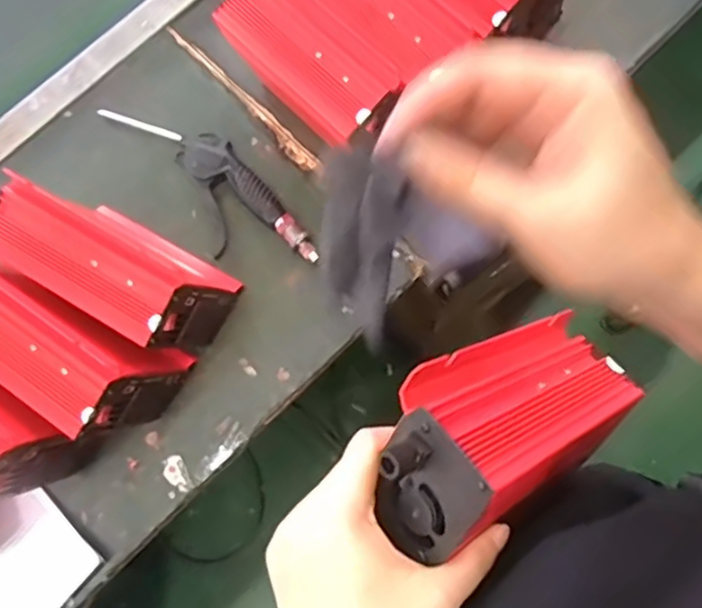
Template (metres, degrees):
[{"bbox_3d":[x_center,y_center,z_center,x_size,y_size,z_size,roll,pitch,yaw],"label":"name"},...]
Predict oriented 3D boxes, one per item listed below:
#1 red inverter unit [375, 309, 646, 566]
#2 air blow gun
[{"bbox_3d":[0.090,0.061,0.370,0.174,0.066,0.083,-21,74,-40],"label":"red inverter unit"},{"bbox_3d":[-0.139,-0.124,0.652,0.083,0.022,0.249,-37,79,-8],"label":"air blow gun"}]

